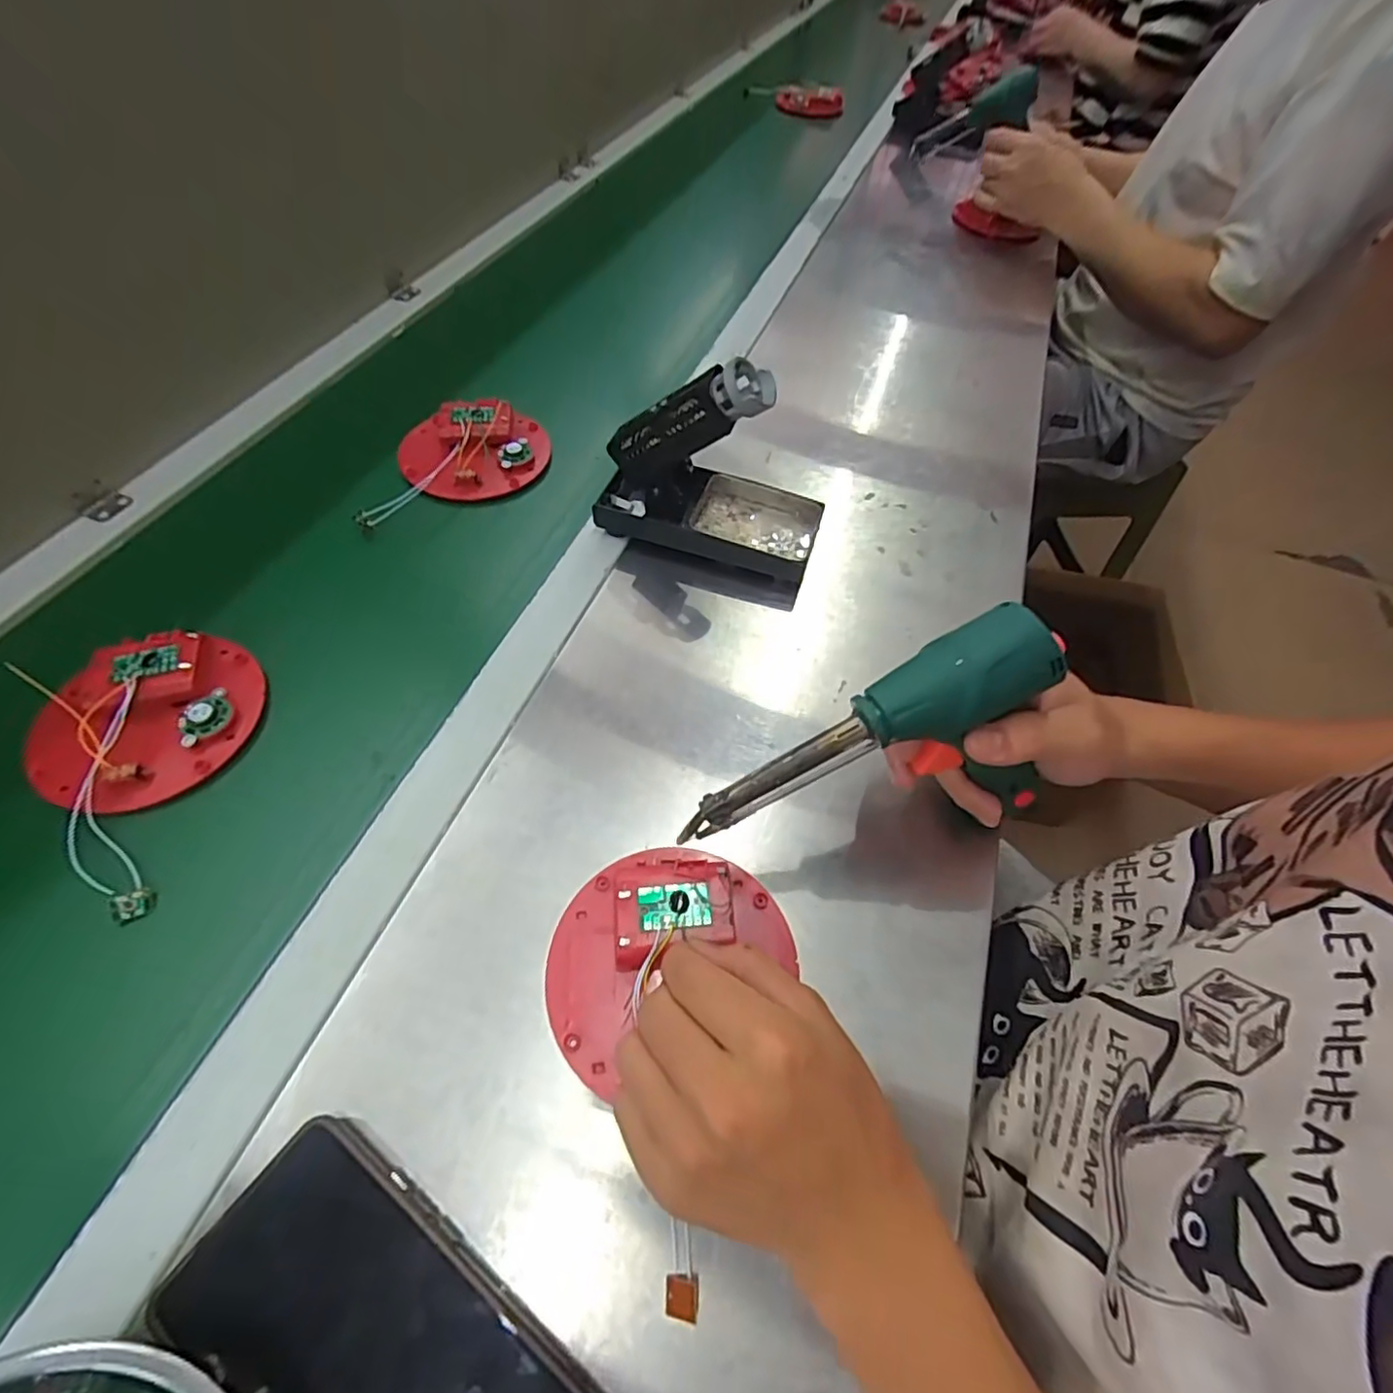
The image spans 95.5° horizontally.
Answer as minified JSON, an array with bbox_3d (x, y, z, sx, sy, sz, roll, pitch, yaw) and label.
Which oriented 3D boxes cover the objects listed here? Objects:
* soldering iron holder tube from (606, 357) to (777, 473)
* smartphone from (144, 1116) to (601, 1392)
[{"bbox_3d":[-0.008,-0.185,0.427,0.123,0.037,0.030,-12,47,36],"label":"soldering iron holder tube"},{"bbox_3d":[-0.114,0.244,0.233,0.161,0.017,0.078,33,57,16],"label":"smartphone"}]

